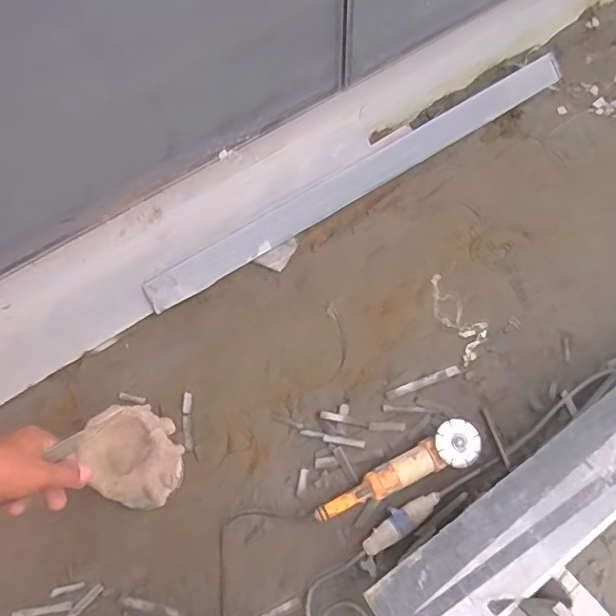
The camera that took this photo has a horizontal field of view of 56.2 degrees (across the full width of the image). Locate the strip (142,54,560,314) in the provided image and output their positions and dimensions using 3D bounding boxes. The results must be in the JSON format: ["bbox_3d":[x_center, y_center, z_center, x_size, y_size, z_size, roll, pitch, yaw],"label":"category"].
[{"bbox_3d":[0.210,-0.412,1.703,1.504,0.030,0.094,-33,101,-17],"label":"strip"}]

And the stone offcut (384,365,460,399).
[{"bbox_3d":[0.282,0.182,1.411,0.192,0.009,0.025,-19,63,-9],"label":"stone offcut"}]

